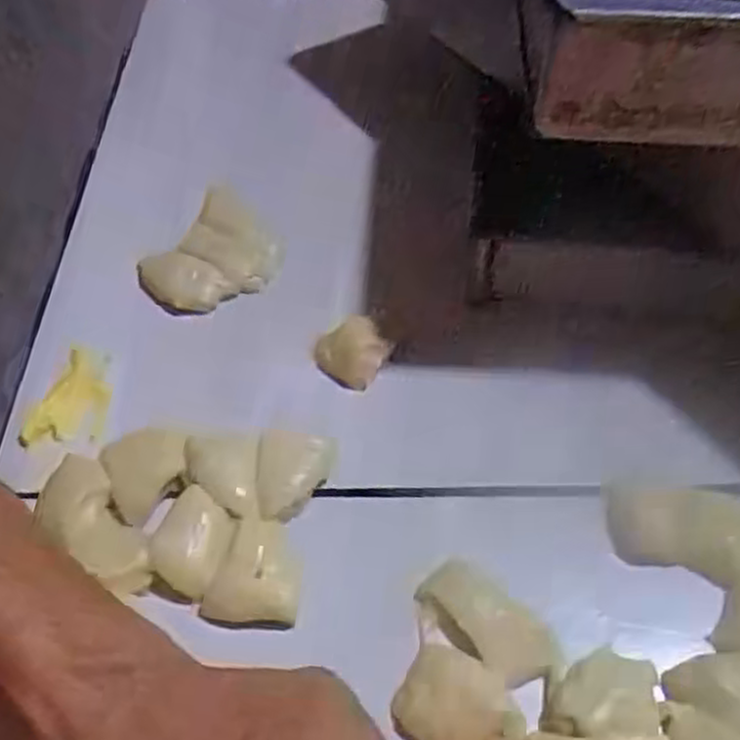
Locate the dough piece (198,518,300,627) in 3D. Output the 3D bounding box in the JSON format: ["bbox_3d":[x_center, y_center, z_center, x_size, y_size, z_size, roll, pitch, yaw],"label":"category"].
[{"bbox_3d":[-0.051,0.088,0.344,0.040,0.014,0.043,2,51,4],"label":"dough piece"}]

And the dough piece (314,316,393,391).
[{"bbox_3d":[-0.009,-0.010,0.423,0.034,0.020,0.033,-34,57,-23],"label":"dough piece"}]

